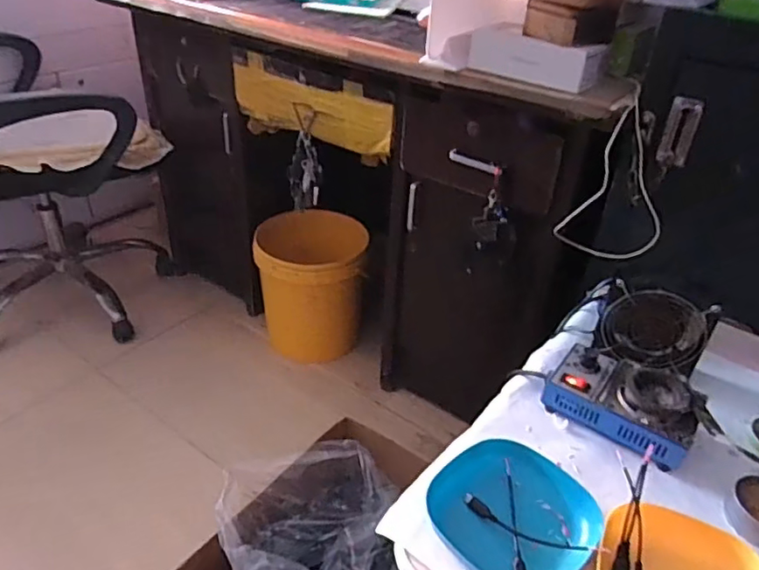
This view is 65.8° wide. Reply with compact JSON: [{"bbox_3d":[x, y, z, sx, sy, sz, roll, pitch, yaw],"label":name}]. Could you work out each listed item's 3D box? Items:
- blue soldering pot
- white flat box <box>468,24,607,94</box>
[{"bbox_3d":[0.266,0.125,0.645,0.151,0.060,0.098,23,39,26],"label":"blue soldering pot"},{"bbox_3d":[0.218,-0.320,0.825,0.182,0.053,0.063,23,39,26],"label":"white flat box"}]

